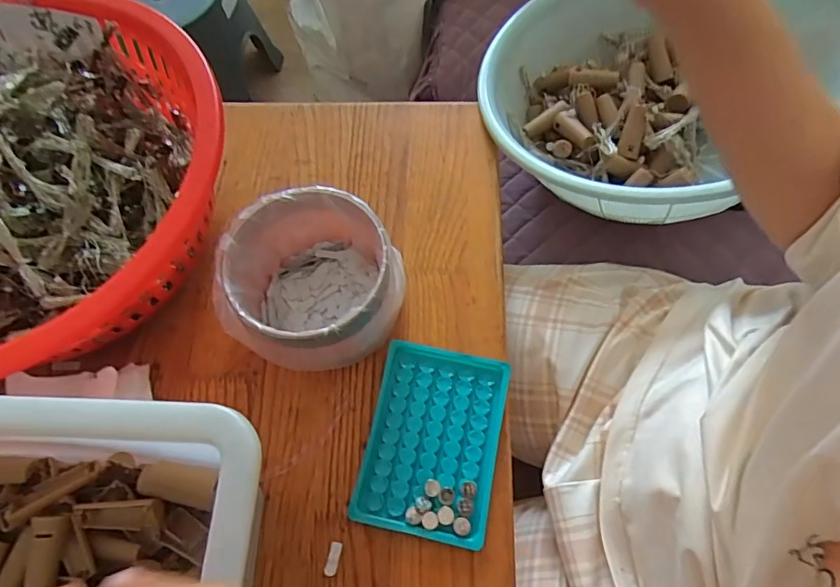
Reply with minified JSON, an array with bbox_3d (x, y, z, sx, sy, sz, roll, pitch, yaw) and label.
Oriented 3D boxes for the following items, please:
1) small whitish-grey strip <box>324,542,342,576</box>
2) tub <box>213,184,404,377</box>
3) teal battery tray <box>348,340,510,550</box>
[{"bbox_3d":[-0.059,0.182,0.345,0.008,0.004,0.021,9,66,7],"label":"small whitish-grey strip"},{"bbox_3d":[-0.078,-0.010,0.377,0.115,0.073,0.112,-1,65,2],"label":"tub"},{"bbox_3d":[0.010,0.105,0.369,0.093,0.010,0.131,11,66,7],"label":"teal battery tray"}]

